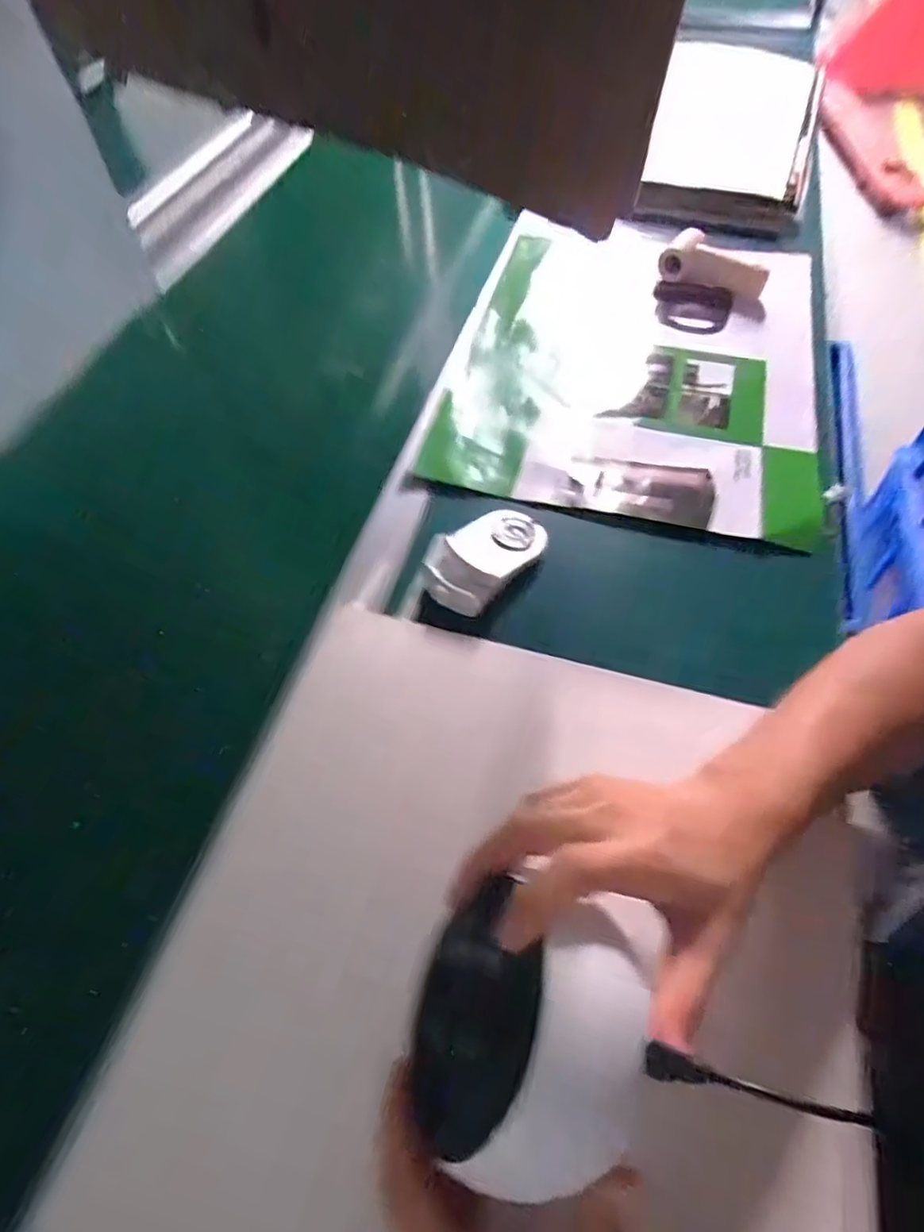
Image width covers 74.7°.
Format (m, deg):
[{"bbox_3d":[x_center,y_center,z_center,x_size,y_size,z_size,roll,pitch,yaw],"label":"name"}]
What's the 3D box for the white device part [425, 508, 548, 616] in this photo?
[{"bbox_3d":[0.020,-0.051,0.492,0.061,0.034,0.110,38,66,24],"label":"white device part"}]

